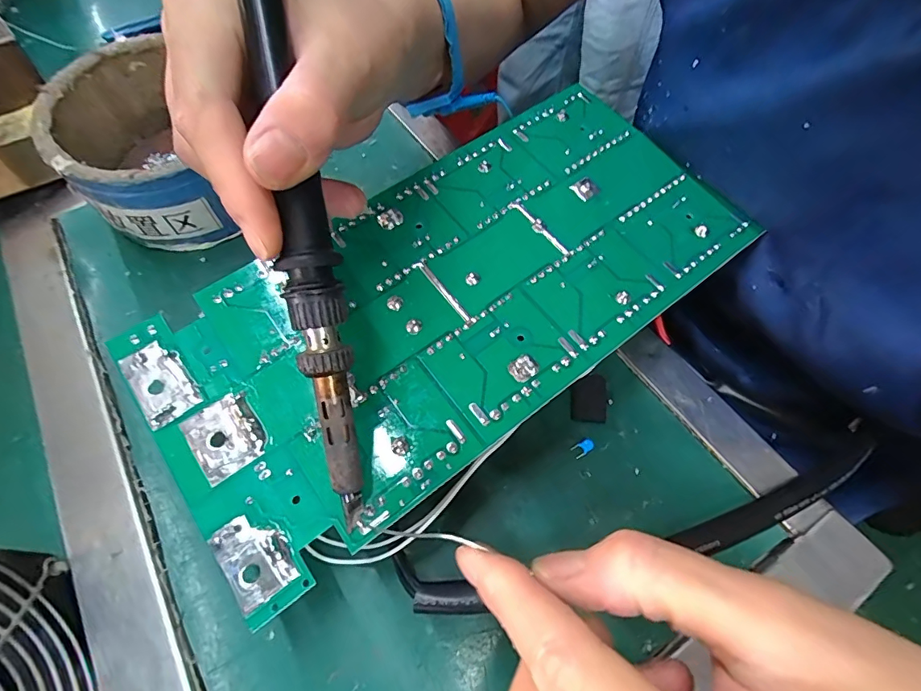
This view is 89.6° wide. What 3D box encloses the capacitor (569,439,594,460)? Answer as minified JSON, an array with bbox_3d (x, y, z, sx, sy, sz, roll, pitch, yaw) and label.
[{"bbox_3d":[0.061,0.050,0.230,0.012,0.004,0.006,-26,63,-11],"label":"capacitor"}]

